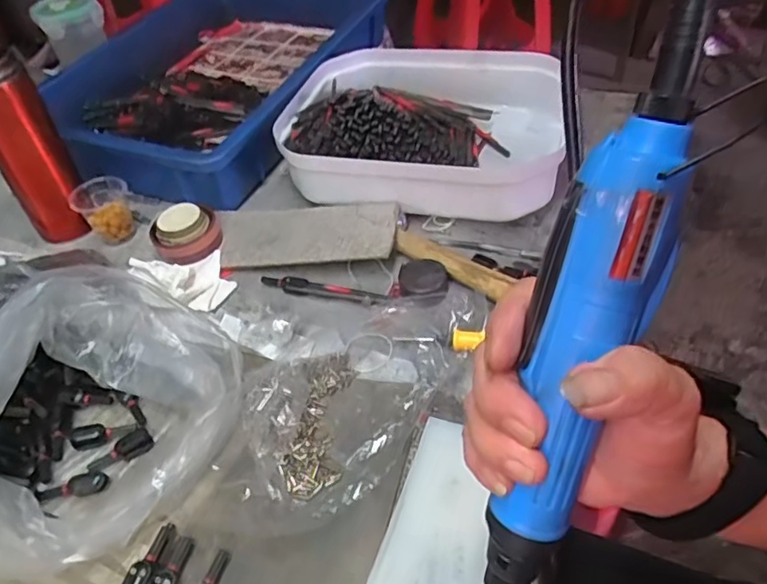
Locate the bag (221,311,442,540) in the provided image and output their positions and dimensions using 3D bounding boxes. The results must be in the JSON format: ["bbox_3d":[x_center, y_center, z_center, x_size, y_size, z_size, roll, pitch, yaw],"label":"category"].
[{"bbox_3d":[-0.038,0.078,0.410,0.113,0.027,0.184,21,52,25],"label":"bag"}]

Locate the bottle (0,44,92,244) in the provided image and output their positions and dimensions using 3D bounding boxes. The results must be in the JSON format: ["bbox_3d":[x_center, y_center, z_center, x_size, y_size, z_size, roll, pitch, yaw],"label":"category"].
[{"bbox_3d":[-0.322,-0.129,0.543,0.061,0.168,0.057,-33,50,-23],"label":"bottle"}]

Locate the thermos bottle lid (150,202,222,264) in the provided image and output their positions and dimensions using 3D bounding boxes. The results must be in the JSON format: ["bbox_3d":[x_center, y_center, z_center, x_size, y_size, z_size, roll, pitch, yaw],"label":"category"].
[{"bbox_3d":[-0.181,-0.054,0.545,0.059,0.033,0.045,-17,46,-9],"label":"thermos bottle lid"}]

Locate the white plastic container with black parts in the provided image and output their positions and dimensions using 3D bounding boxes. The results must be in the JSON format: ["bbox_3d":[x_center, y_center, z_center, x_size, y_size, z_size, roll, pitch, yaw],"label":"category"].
[{"bbox_3d":[0.038,-0.161,0.597,0.261,0.067,0.214,10,48,17],"label":"white plastic container with black parts"}]

